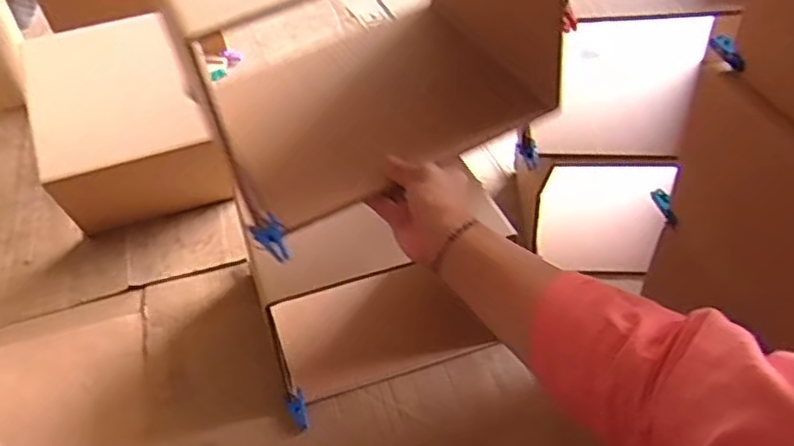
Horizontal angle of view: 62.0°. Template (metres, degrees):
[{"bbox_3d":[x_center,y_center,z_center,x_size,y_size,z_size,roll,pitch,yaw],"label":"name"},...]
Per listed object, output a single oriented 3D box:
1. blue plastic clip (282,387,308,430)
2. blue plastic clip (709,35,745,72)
[{"bbox_3d":[-0.116,0.221,0.772,0.021,0.016,0.049,-13,41,-12],"label":"blue plastic clip"},{"bbox_3d":[0.316,-0.163,0.629,0.014,0.019,0.050,-6,40,-5],"label":"blue plastic clip"}]

